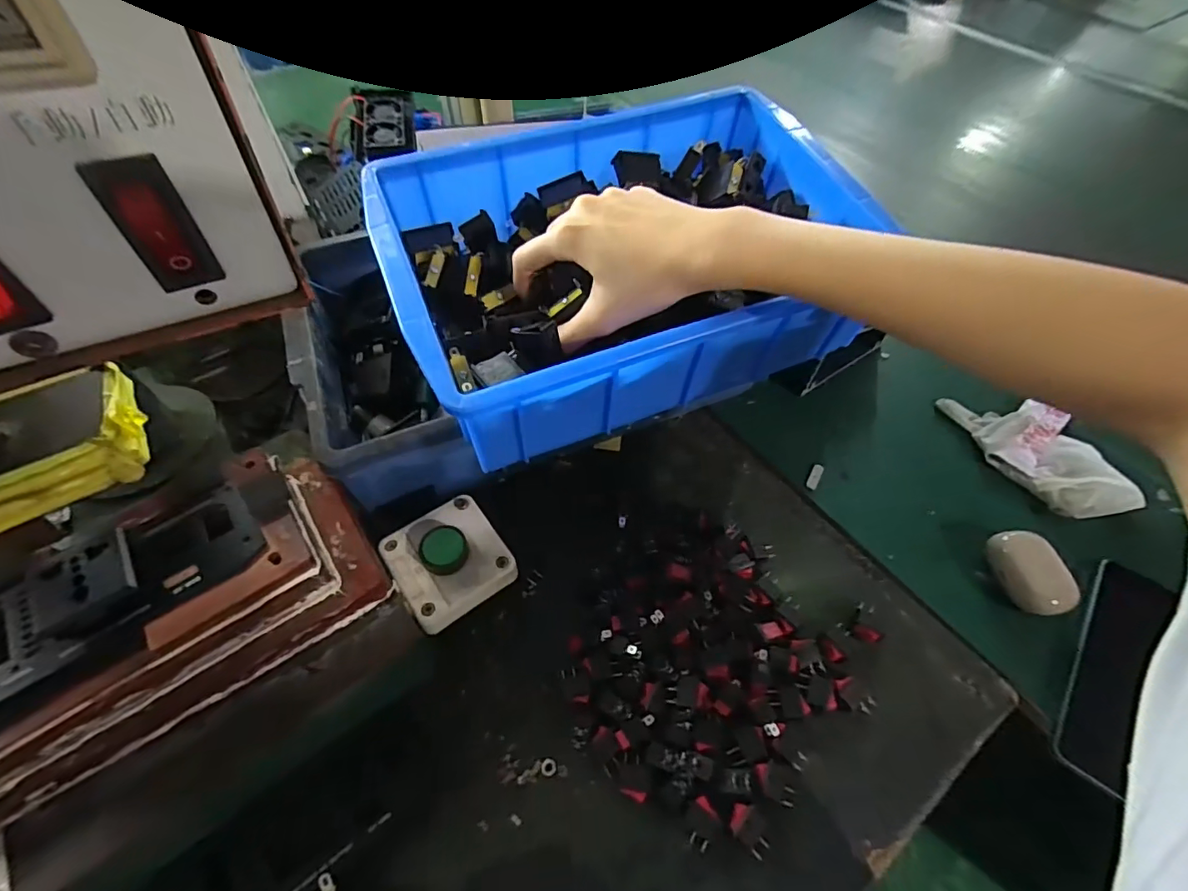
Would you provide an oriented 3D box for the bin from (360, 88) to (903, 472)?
[{"bbox_3d":[0.019,-0.124,0.344,0.287,0.094,0.192,-20,59,-15],"label":"bin"}]

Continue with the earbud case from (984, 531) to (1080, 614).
[{"bbox_3d":[0.319,0.093,0.378,0.041,0.024,0.059,-8,57,-7],"label":"earbud case"}]

